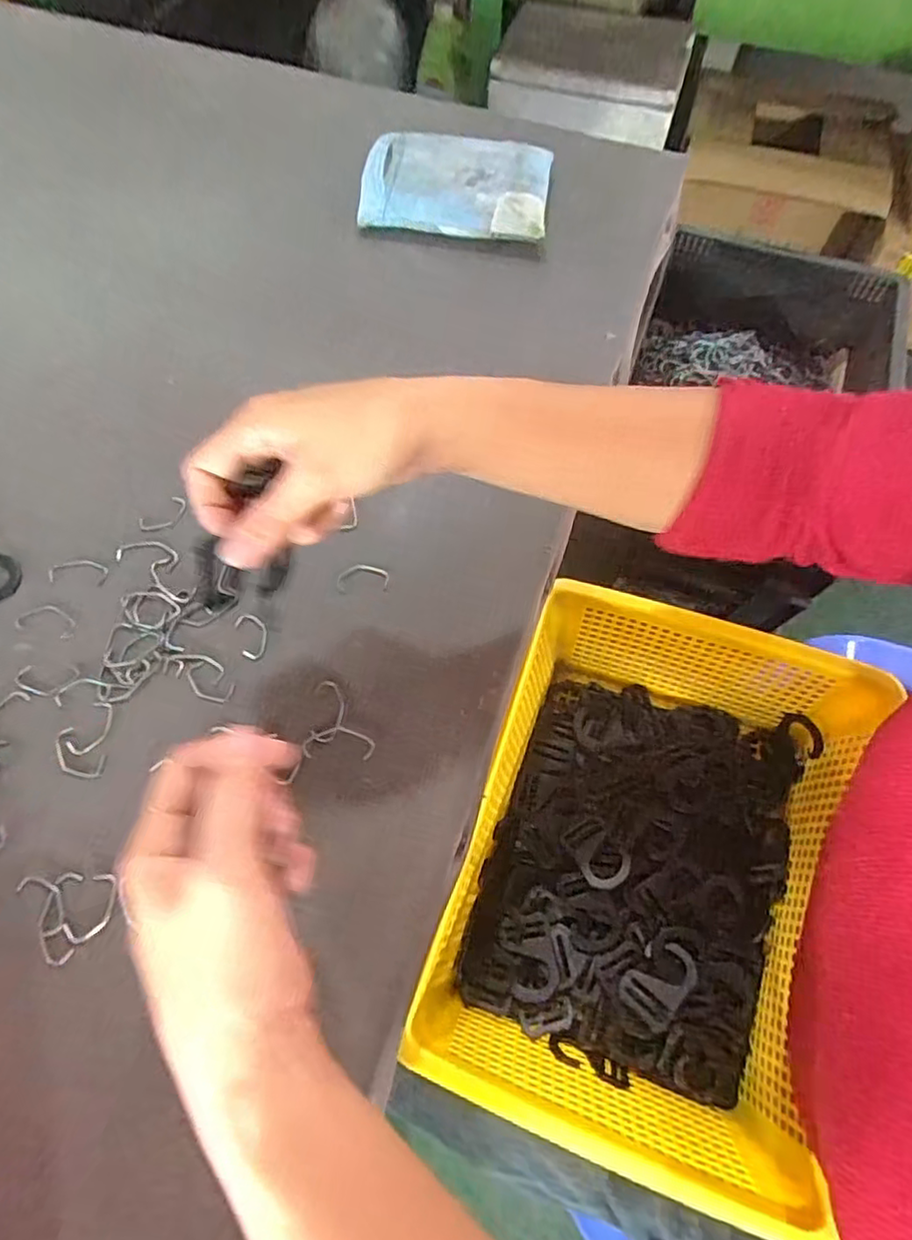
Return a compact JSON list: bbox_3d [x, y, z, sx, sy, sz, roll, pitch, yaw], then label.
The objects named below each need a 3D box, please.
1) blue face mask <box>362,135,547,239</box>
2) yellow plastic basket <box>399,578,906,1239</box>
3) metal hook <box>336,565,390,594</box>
[{"bbox_3d":[0.002,-0.386,0.554,0.156,0.028,0.105,6,65,3],"label":"blue face mask"},{"bbox_3d":[0.125,0.143,0.405,0.213,0.097,0.325,18,66,7],"label":"yellow plastic basket"},{"bbox_3d":[-0.060,-0.027,0.403,0.033,0.006,0.017,-5,65,-2],"label":"metal hook"}]

